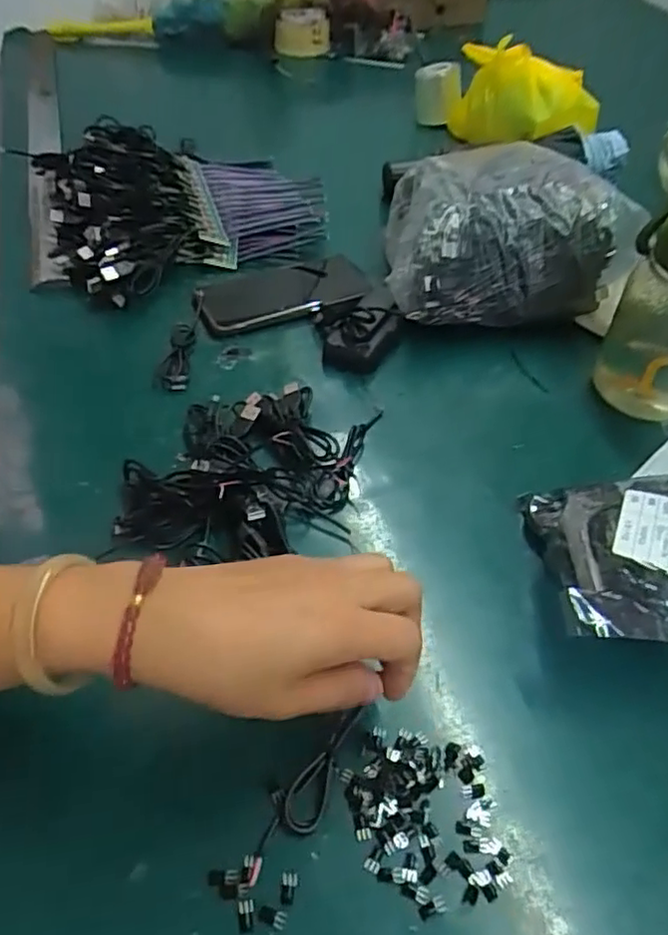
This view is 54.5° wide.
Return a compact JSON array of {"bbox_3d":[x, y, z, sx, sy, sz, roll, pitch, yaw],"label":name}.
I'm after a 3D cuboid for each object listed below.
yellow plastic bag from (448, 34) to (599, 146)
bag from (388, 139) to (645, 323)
[{"bbox_3d":[0.226,-0.440,0.778,0.095,0.100,0.169,-28,55,-24],"label":"yellow plastic bag"},{"bbox_3d":[0.145,-0.212,0.600,0.205,0.114,0.154,-6,49,-5],"label":"bag"}]

